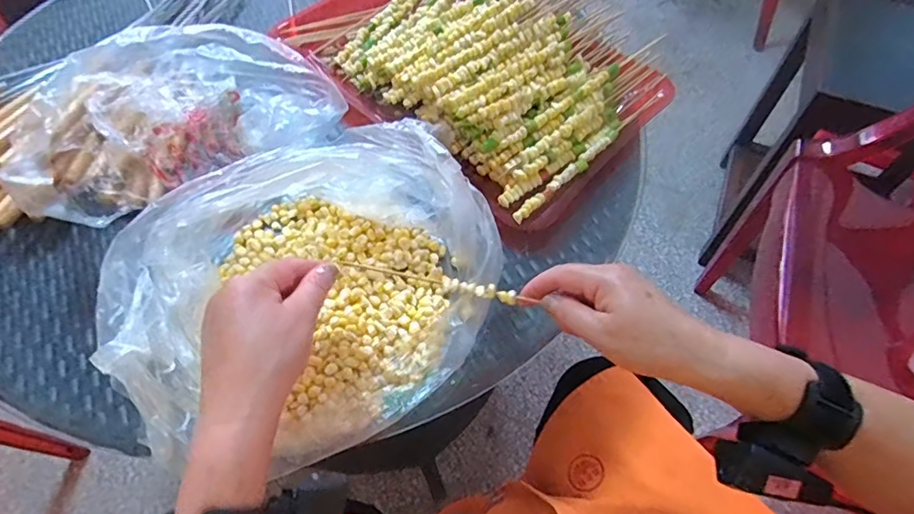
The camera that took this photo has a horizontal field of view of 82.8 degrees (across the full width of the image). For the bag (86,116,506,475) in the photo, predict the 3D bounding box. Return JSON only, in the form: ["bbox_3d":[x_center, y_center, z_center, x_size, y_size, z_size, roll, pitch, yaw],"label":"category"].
[{"bbox_3d":[-0.112,0.014,0.410,0.279,0.103,0.233,-32,63,-20],"label":"bag"}]

